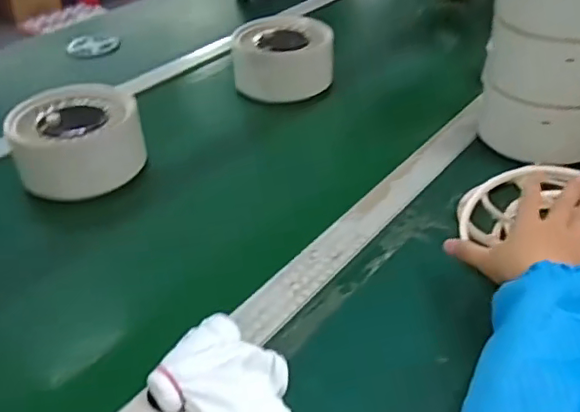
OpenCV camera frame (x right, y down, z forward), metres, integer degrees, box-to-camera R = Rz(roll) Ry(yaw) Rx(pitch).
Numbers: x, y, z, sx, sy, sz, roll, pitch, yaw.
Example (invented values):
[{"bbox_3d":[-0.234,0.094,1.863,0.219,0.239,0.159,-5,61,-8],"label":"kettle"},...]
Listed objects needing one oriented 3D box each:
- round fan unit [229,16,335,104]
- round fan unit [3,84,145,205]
[{"bbox_3d":[-0.014,-0.214,0.865,0.137,0.091,0.112,-7,37,-6],"label":"round fan unit"},{"bbox_3d":[-0.244,-0.080,0.681,0.136,0.074,0.130,-15,39,-16],"label":"round fan unit"}]

